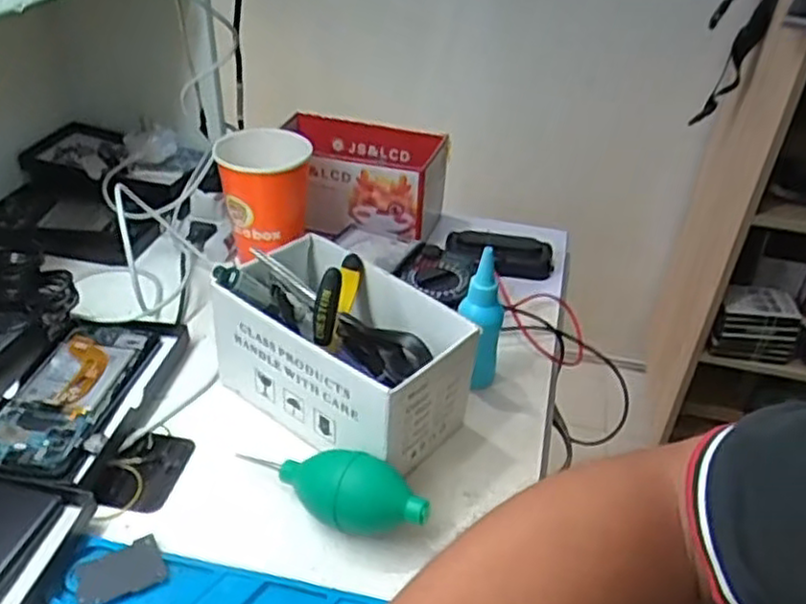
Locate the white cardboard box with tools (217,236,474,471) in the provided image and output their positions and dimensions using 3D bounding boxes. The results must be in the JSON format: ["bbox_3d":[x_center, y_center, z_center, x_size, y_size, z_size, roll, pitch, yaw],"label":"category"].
[{"bbox_3d":[-0.042,0.032,0.532,0.178,0.090,0.108,28,43,30],"label":"white cardboard box with tools"}]

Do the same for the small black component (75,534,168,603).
[{"bbox_3d":[-0.169,0.161,0.429,0.049,0.004,0.034,-19,41,-28],"label":"small black component"}]

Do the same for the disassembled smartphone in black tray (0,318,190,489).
[{"bbox_3d":[-0.248,0.071,0.543,0.103,0.024,0.174,7,36,6],"label":"disassembled smartphone in black tray"}]

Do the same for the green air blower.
[{"bbox_3d":[-0.045,0.119,0.463,0.129,0.046,0.045,13,37,13],"label":"green air blower"}]

